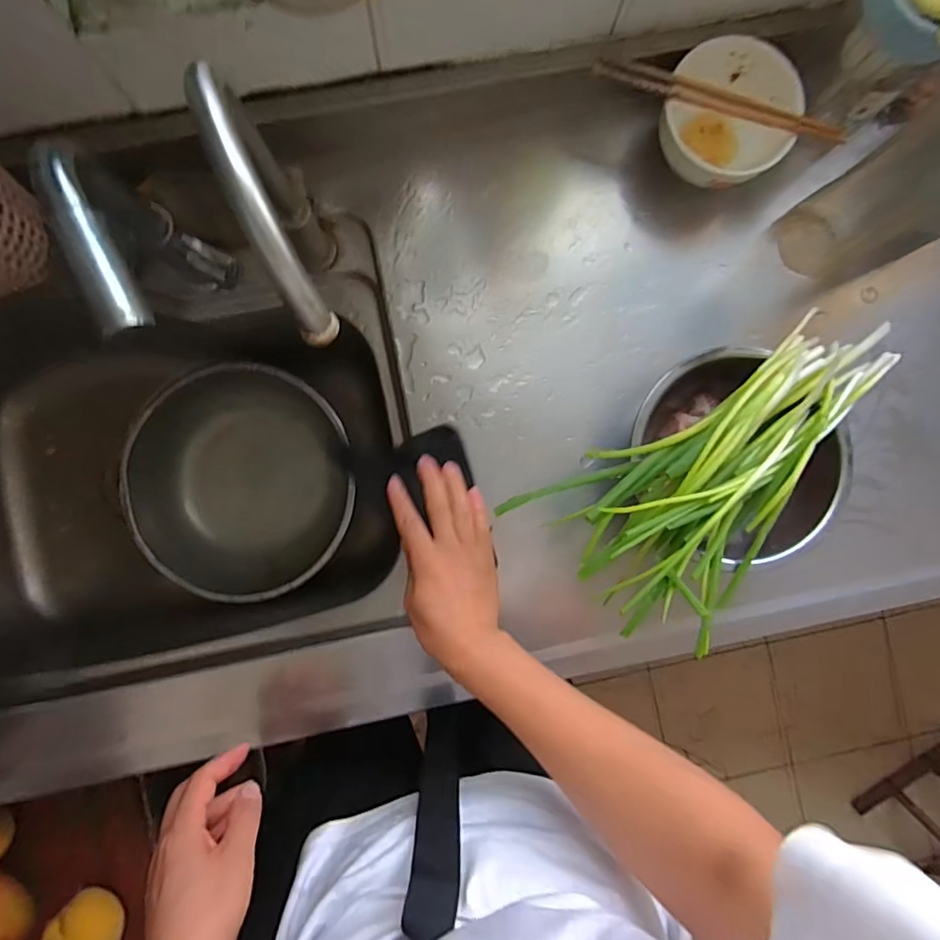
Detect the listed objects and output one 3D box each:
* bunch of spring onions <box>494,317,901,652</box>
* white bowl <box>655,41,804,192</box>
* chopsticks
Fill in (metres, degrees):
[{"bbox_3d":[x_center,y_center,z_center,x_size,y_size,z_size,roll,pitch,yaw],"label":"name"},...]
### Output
[{"bbox_3d":[0.217,0.001,0.435,0.294,0.034,0.159,-39,91,-2],"label":"bunch of spring onions"},{"bbox_3d":[0.224,-0.306,0.485,0.108,0.068,0.111,0,89,-2],"label":"white bowl"},{"bbox_3d":[0.206,-0.309,0.454,0.211,0.012,0.012,16,89,-2],"label":"chopsticks"}]

